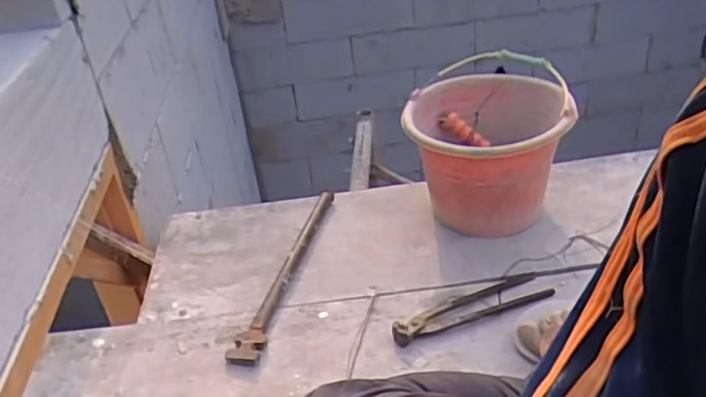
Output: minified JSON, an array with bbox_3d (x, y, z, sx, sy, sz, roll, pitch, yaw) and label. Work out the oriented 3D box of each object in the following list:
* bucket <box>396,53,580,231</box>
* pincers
[{"bbox_3d":[0.225,-0.077,1.031,0.240,0.199,0.309,4,34,16],"label":"bucket"},{"bbox_3d":[0.165,0.148,0.865,0.244,0.025,0.062,-15,34,-13],"label":"pincers"}]

